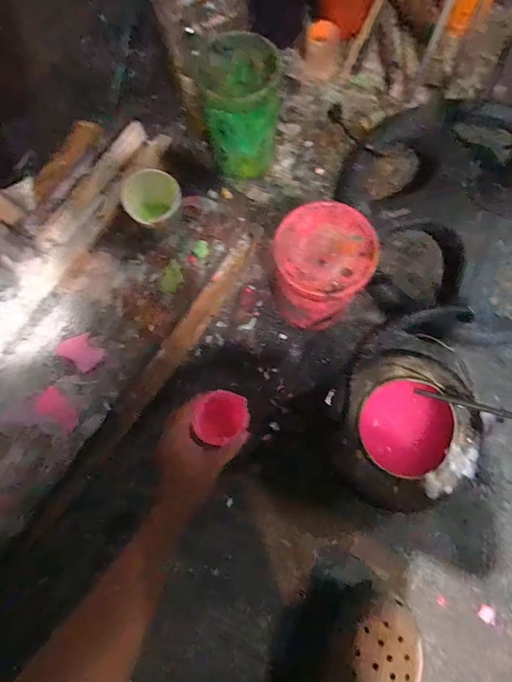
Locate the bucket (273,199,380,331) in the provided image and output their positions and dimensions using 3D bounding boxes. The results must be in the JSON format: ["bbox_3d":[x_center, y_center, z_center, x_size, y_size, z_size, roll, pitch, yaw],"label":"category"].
[{"bbox_3d":[0.094,-0.100,0.562,0.128,0.157,0.139,-1,76,4],"label":"bucket"}]

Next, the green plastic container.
[{"bbox_3d":[-0.024,-0.395,0.653,0.125,0.183,0.128,-7,76,3],"label":"green plastic container"}]

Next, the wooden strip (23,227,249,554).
[{"bbox_3d":[-0.173,0.064,0.630,0.043,0.021,0.606,31,80,11],"label":"wooden strip"}]

